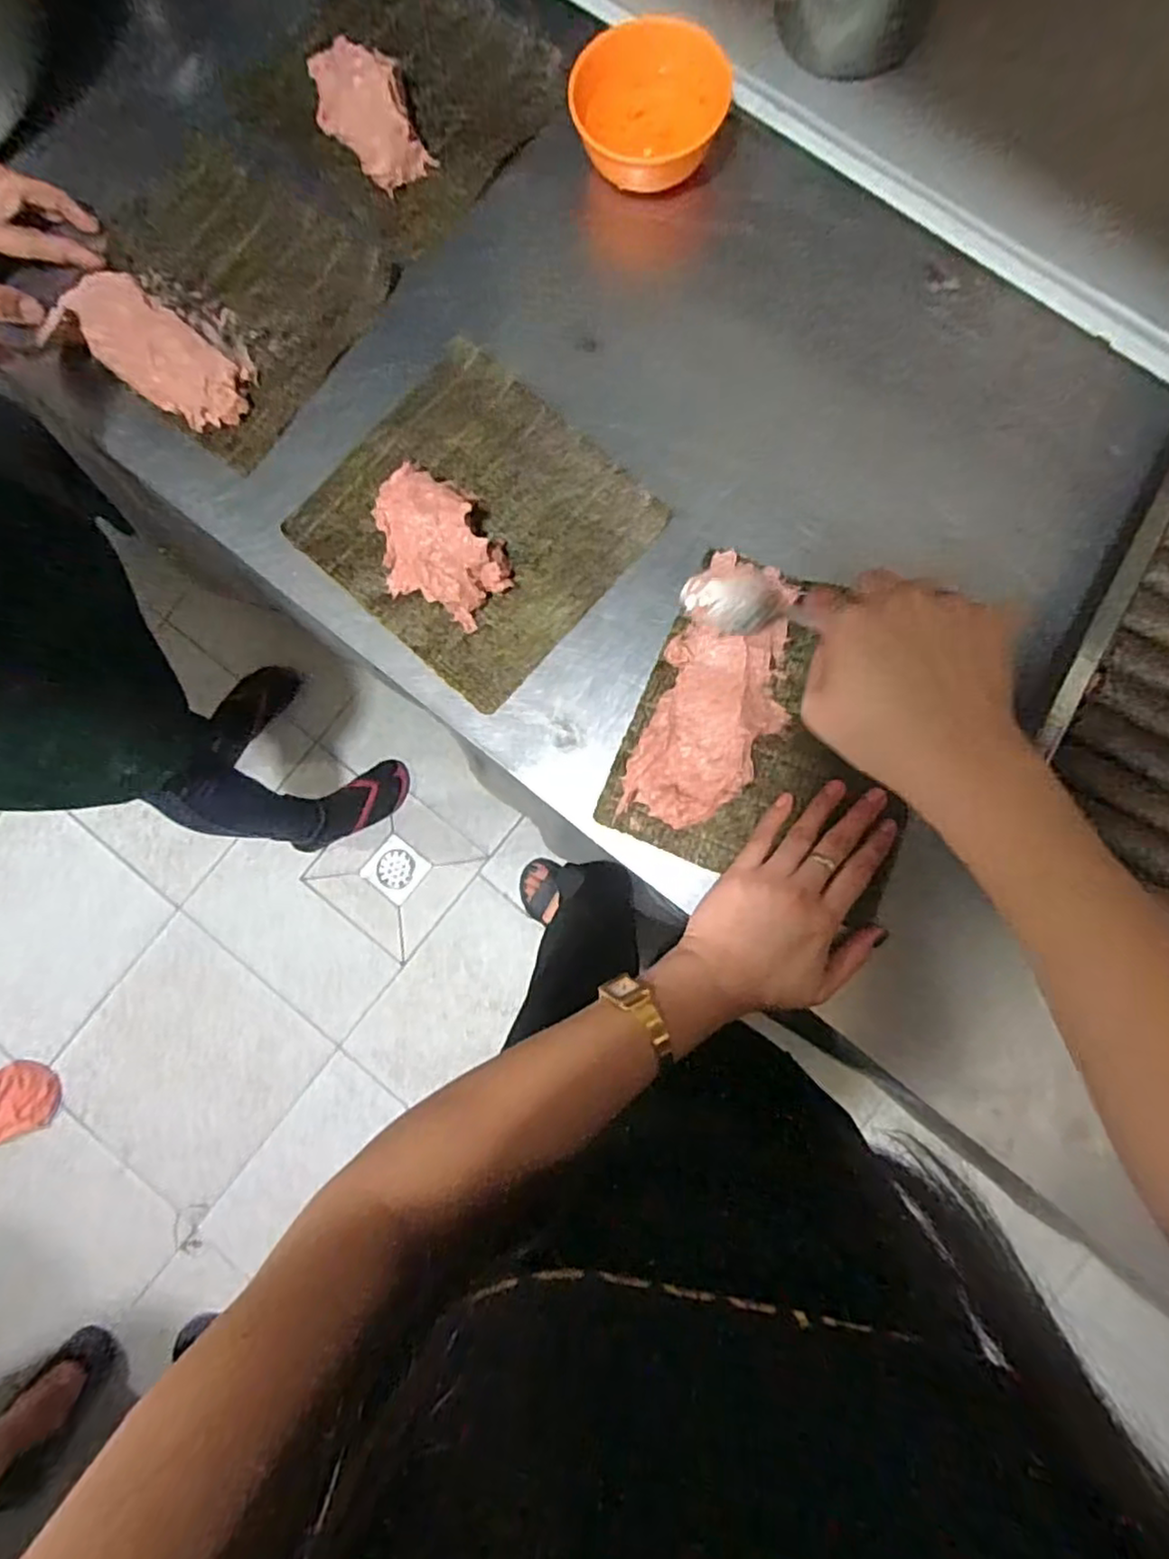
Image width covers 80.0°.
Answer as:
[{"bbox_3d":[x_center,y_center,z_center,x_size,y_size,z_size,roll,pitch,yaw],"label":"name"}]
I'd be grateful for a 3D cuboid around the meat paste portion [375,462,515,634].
[{"bbox_3d":[-0.095,-0.156,0.470,0.095,0.034,0.080,25,87,7],"label":"meat paste portion"}]

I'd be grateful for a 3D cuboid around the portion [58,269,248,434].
[{"bbox_3d":[-0.304,-0.304,0.493,0.151,0.012,0.058,39,87,6],"label":"portion"}]

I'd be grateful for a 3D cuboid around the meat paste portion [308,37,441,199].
[{"bbox_3d":[-0.159,-0.488,0.510,0.061,0.032,0.112,-33,83,-1],"label":"meat paste portion"}]

